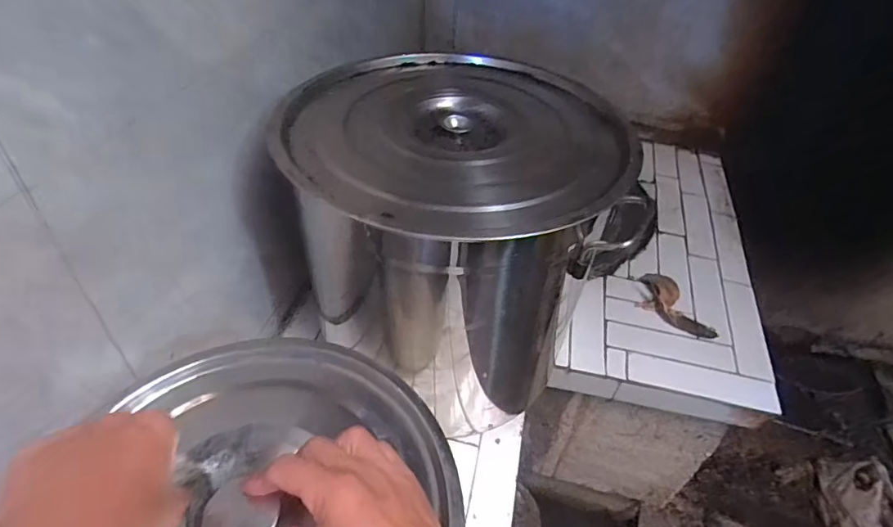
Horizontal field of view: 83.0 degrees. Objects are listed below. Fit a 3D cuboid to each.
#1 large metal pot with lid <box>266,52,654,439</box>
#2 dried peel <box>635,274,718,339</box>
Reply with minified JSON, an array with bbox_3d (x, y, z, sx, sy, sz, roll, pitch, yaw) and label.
[{"bbox_3d":[-0.008,-0.024,0.735,0.374,0.417,0.366,2,43,-2],"label":"large metal pot with lid"},{"bbox_3d":[0.418,0.077,0.958,0.100,0.017,0.170,-3,43,-8],"label":"dried peel"}]

